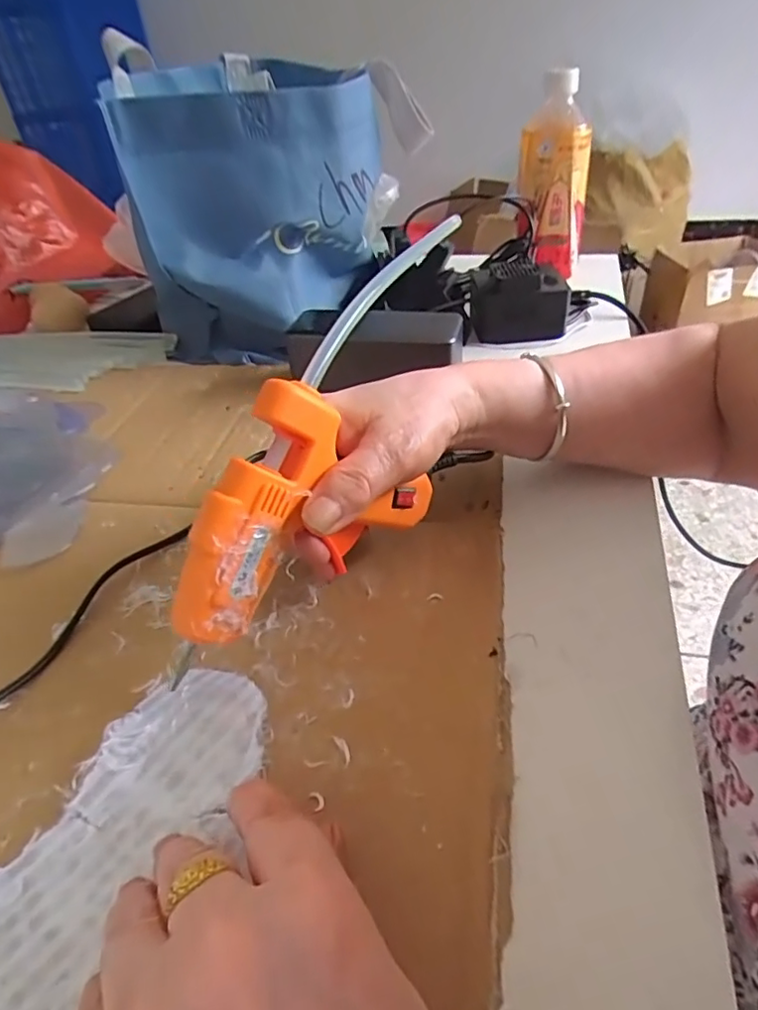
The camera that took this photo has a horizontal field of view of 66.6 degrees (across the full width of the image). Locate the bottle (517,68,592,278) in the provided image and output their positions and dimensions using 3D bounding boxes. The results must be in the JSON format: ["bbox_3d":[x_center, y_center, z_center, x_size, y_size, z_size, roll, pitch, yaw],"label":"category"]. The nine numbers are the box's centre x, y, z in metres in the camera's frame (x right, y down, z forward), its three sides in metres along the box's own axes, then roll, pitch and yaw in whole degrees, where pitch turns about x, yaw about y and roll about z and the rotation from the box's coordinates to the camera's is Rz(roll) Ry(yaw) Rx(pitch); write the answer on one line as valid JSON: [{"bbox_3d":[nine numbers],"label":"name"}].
[{"bbox_3d":[0.168,-0.315,0.555,0.061,0.152,0.049,11,38,21],"label":"bottle"}]

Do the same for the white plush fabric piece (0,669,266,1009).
[{"bbox_3d":[-0.092,0.120,0.206,0.066,0.009,0.138,15,44,21],"label":"white plush fabric piece"}]

